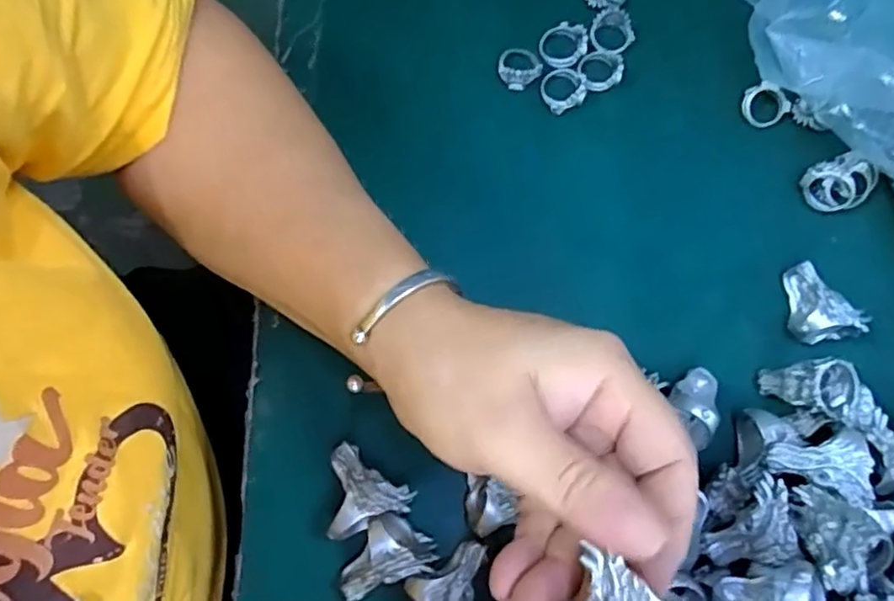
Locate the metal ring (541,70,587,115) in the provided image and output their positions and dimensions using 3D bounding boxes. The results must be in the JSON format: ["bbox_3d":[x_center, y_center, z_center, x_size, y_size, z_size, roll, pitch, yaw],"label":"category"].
[{"bbox_3d":[0.058,-0.106,0.332,0.021,0.006,0.021,0,76,-1],"label":"metal ring"}]

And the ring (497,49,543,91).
[{"bbox_3d":[0.036,-0.119,0.335,0.022,0.005,0.021,0,76,-1],"label":"ring"}]

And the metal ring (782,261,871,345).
[{"bbox_3d":[0.169,0.000,0.300,0.029,0.019,0.035,-7,76,-3],"label":"metal ring"}]

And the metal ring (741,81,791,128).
[{"bbox_3d":[0.158,-0.098,0.330,0.020,0.009,0.021,0,76,-1],"label":"metal ring"}]

